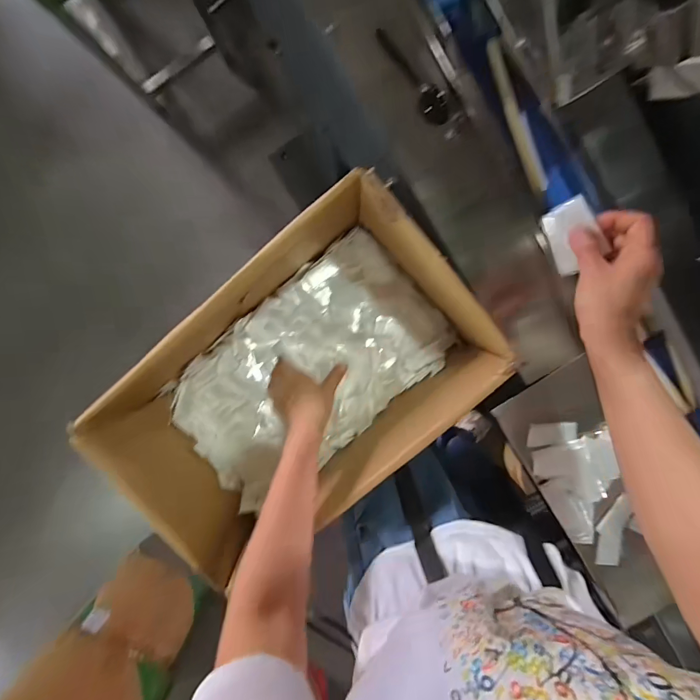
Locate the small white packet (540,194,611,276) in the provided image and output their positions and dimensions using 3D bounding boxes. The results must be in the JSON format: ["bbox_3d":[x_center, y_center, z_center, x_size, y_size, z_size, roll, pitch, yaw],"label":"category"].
[{"bbox_3d":[0.226,-0.115,0.376,0.007,0.047,0.072,-22,99,-24],"label":"small white packet"}]

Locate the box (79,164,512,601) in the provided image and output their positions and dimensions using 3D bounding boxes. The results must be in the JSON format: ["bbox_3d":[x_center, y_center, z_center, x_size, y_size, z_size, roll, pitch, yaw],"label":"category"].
[{"bbox_3d":[-0.068,0.043,0.560,0.477,0.227,0.306,-41,96,6],"label":"box"}]

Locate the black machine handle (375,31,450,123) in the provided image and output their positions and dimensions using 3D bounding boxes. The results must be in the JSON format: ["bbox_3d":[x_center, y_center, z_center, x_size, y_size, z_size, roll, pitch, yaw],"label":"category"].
[{"bbox_3d":[0.075,-0.333,0.450,0.027,0.022,0.128,-43,95,6],"label":"black machine handle"}]

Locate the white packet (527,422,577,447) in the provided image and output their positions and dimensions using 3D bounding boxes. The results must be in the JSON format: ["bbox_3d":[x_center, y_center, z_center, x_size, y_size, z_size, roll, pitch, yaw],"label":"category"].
[{"bbox_3d":[0.276,0.115,0.502,0.064,0.004,0.032,-3,98,1],"label":"white packet"}]

